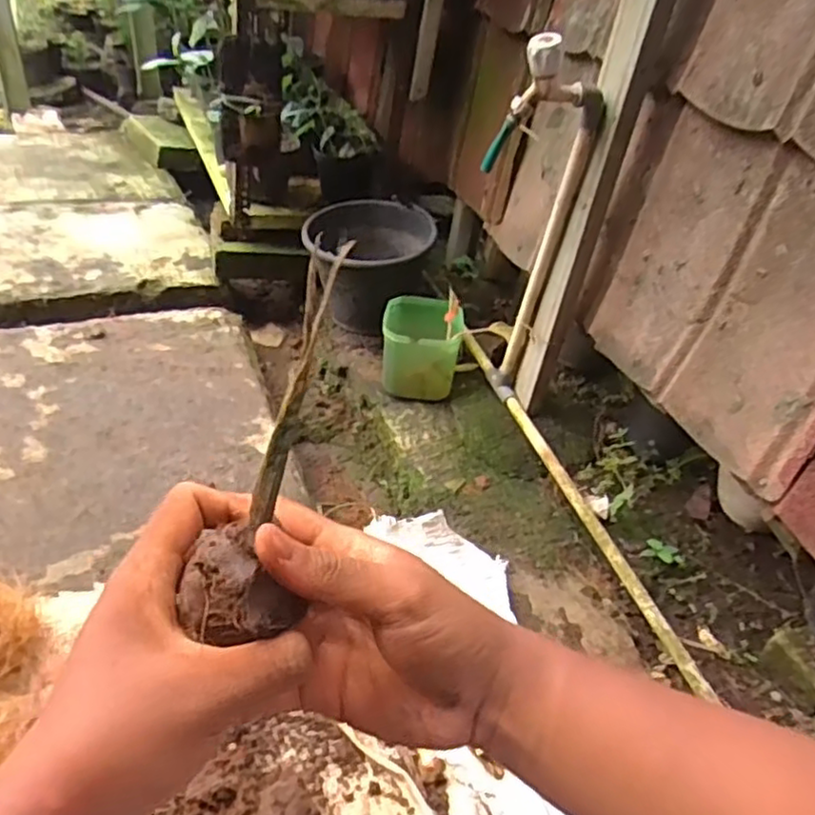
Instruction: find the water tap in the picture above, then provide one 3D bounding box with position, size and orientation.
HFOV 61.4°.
[{"bbox_3d":[0.203,-0.429,0.965,0.164,0.174,0.057,-18,45,-32],"label":"water tap"}]

